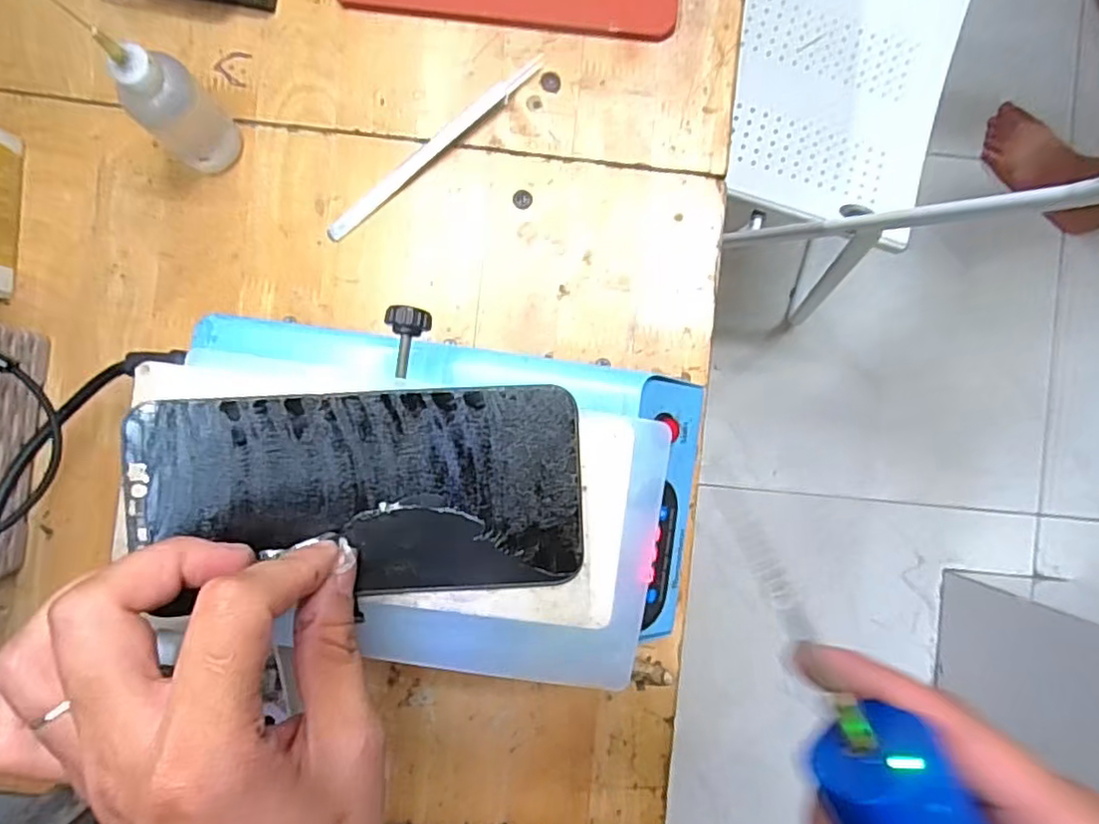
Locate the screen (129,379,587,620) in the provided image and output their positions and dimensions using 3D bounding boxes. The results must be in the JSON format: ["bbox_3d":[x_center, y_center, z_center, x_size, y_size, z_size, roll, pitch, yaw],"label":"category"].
[{"bbox_3d":[-0.065,0.026,0.238,0.155,0.011,0.075,5,90,-9],"label":"screen"}]

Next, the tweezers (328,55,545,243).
[{"bbox_3d":[-0.067,-0.157,0.383,0.160,0.004,0.010,-41,91,-2],"label":"tweezers"}]

